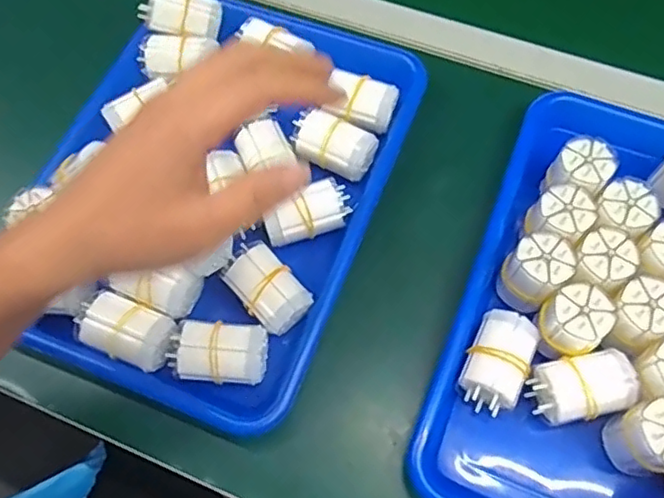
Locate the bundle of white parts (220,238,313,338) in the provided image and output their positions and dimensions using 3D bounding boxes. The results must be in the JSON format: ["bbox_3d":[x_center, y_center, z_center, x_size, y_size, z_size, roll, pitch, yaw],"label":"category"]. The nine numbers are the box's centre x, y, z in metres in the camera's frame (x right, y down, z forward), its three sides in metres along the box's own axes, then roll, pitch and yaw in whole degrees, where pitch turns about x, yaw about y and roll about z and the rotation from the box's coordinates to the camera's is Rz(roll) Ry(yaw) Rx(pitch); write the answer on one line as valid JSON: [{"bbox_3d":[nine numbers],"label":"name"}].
[{"bbox_3d":[-0.046,0.028,0.437,0.038,0.038,0.059,-42,71,-16],"label":"bundle of white parts"}]

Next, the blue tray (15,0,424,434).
[{"bbox_3d":[-0.089,-0.051,0.472,0.245,0.040,0.322,19,67,9],"label":"blue tray"}]

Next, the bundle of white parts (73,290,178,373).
[{"bbox_3d":[-0.139,0.056,0.425,0.068,0.030,0.039,25,68,12],"label":"bundle of white parts"}]

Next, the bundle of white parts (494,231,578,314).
[{"bbox_3d":[0.138,0.018,0.429,0.044,0.059,0.037,-40,71,-15],"label":"bundle of white parts"}]

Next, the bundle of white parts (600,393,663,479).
[{"bbox_3d":[0.194,0.116,0.380,0.045,0.054,0.042,-15,66,-6],"label":"bundle of white parts"}]

